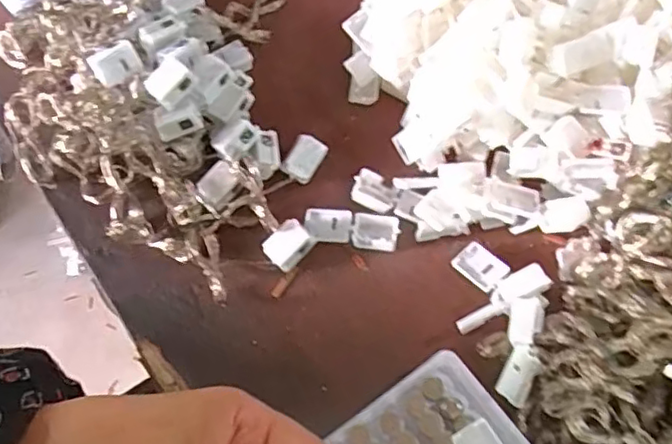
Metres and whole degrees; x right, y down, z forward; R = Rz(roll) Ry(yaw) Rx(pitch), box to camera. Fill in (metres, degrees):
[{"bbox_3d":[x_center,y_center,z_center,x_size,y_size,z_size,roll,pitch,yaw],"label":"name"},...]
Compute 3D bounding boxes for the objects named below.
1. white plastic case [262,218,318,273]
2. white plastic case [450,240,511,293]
[{"bbox_3d":[-0.028,0.013,0.366,0.026,0.013,0.020,-41,70,-16],"label":"white plastic case"},{"bbox_3d":[0.085,0.025,0.363,0.023,0.006,0.028,-41,69,-16],"label":"white plastic case"}]

